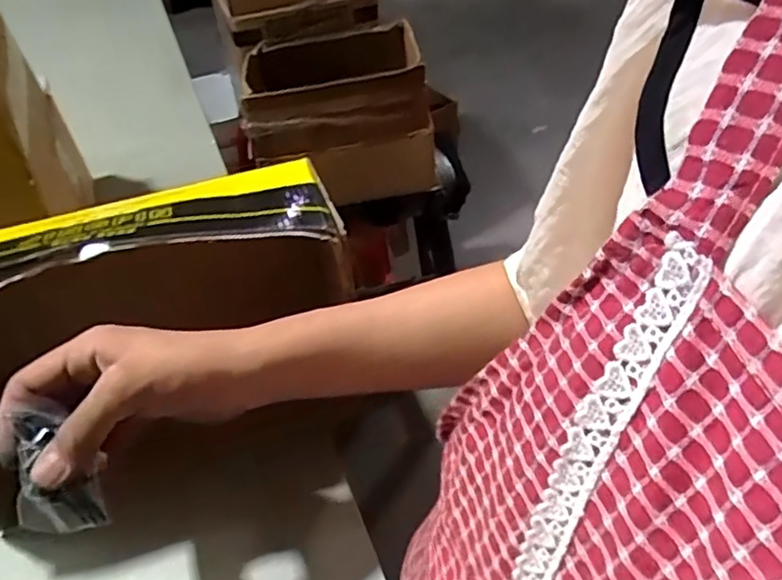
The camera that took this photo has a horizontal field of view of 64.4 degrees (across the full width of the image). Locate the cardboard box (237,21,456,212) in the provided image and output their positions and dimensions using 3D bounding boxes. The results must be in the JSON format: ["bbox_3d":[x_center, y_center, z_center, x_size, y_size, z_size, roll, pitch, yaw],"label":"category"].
[{"bbox_3d":[-0.102,-0.315,1.158,0.318,0.245,0.248,-14,47,-11],"label":"cardboard box"}]

